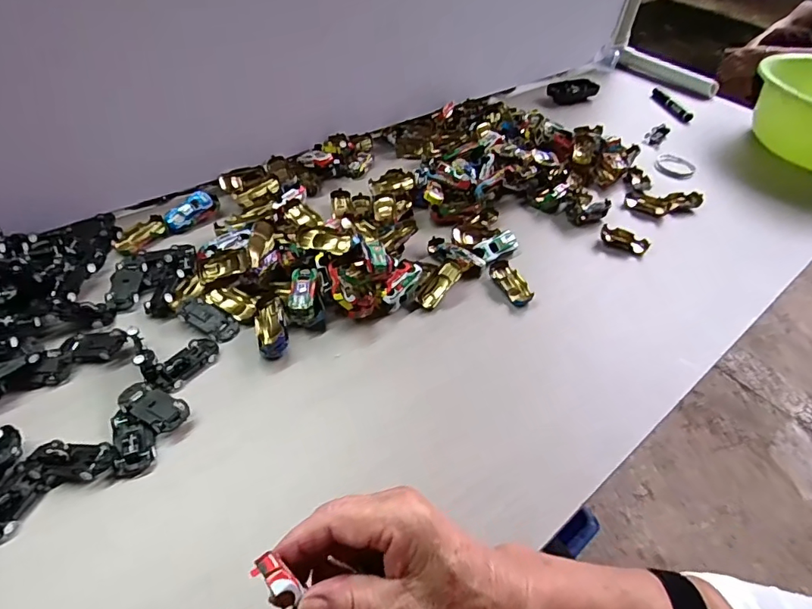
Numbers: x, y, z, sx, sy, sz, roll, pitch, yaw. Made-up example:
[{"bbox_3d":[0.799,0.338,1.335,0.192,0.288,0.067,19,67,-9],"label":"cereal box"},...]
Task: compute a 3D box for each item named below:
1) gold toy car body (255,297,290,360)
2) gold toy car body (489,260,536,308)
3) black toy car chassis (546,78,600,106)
[{"bbox_3d":[-0.135,0.023,0.492,0.030,0.027,0.059,-9,47,-14],"label":"gold toy car body"},{"bbox_3d":[0.125,-0.026,0.580,0.033,0.015,0.065,-18,50,-22],"label":"gold toy car body"},{"bbox_3d":[0.331,-0.420,0.956,0.100,0.031,0.046,-10,48,-16],"label":"black toy car chassis"}]

